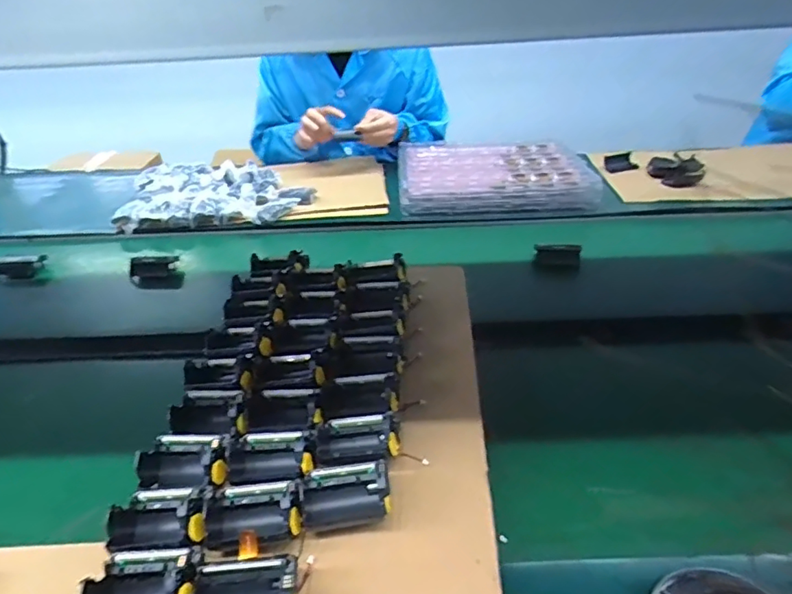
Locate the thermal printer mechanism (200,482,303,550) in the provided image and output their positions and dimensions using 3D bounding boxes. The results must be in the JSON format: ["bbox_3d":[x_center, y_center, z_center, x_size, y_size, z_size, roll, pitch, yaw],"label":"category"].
[{"bbox_3d":[-0.114,0.170,0.423,0.081,0.037,0.053,-2,35,0],"label":"thermal printer mechanism"}]

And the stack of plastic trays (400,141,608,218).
[{"bbox_3d":[0.198,-0.262,1.109,0.386,0.051,0.316,2,35,5],"label":"stack of plastic trays"}]

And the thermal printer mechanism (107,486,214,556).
[{"bbox_3d":[-0.188,0.172,0.420,0.081,0.035,0.060,-3,35,-2],"label":"thermal printer mechanism"}]

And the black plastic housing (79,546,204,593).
[{"bbox_3d":[-0.180,0.208,0.377,0.075,0.038,0.057,-3,35,-3],"label":"black plastic housing"}]

